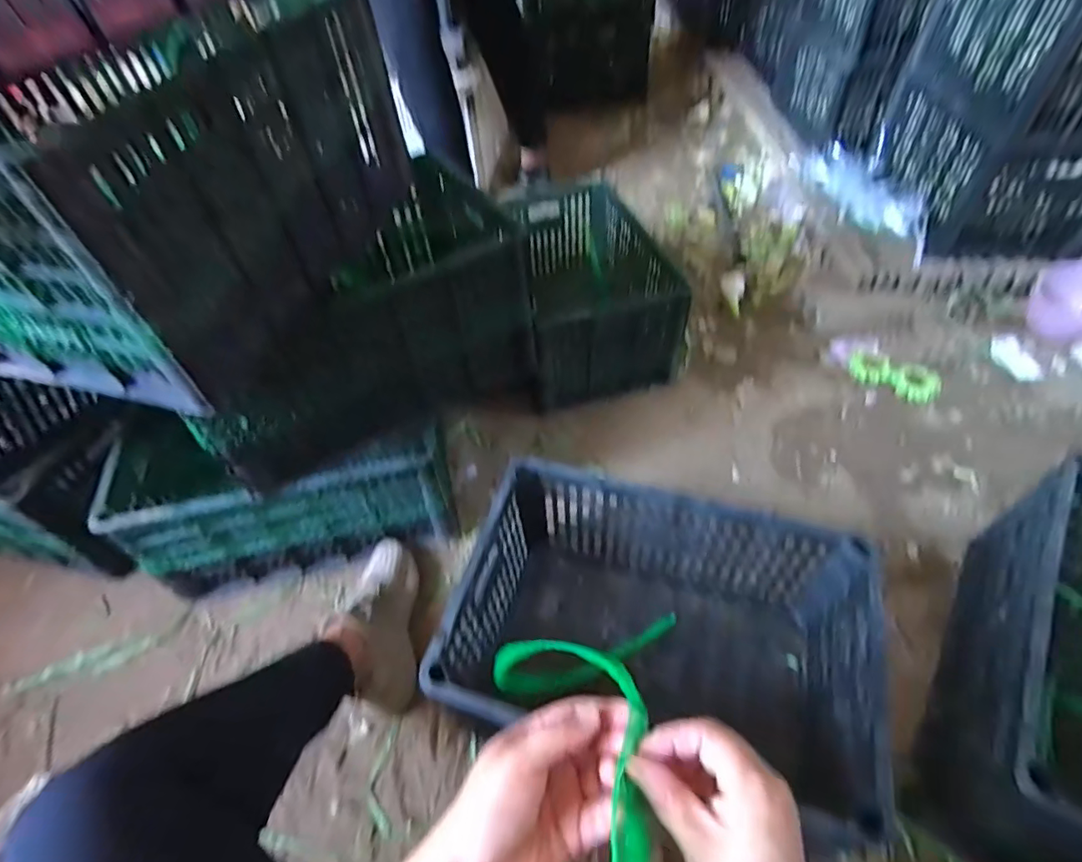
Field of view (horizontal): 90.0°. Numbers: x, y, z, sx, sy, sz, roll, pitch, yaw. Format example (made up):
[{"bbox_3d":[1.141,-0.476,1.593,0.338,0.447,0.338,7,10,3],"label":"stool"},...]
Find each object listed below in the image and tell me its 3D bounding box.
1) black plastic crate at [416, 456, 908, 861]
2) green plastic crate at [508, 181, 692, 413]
[{"bbox_3d":[0.133,0.255,0.656,0.423,0.231,0.292,12,51,15],"label":"black plastic crate"},{"bbox_3d":[0.098,-0.296,1.133,0.264,0.235,0.469,-9,50,-1],"label":"green plastic crate"}]

